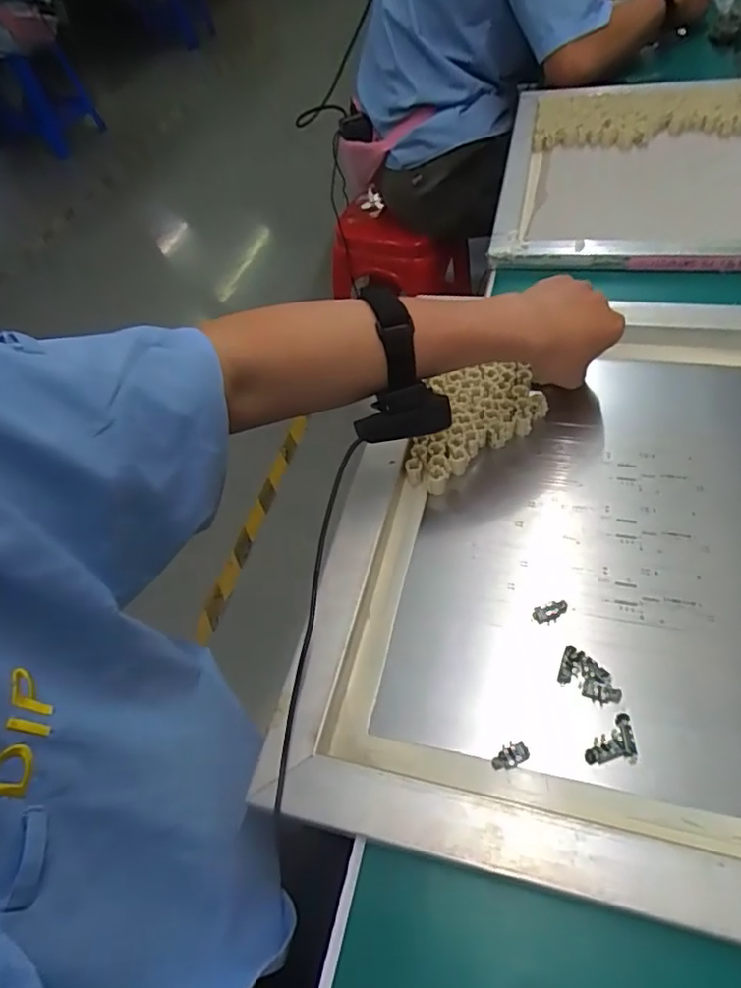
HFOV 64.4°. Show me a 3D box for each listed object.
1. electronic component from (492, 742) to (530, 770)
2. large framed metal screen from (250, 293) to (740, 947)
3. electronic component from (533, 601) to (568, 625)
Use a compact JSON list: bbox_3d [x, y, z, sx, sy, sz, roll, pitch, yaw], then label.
[{"bbox_3d":[0.088,0.166,0.371,0.024,0.007,0.013,-26,54,-12],"label":"electronic component"},{"bbox_3d":[0.188,0.026,0.453,0.409,0.043,0.492,7,51,15],"label":"large framed metal screen"},{"bbox_3d":[0.131,0.086,0.429,0.025,0.004,0.012,-25,58,6],"label":"electronic component"}]

